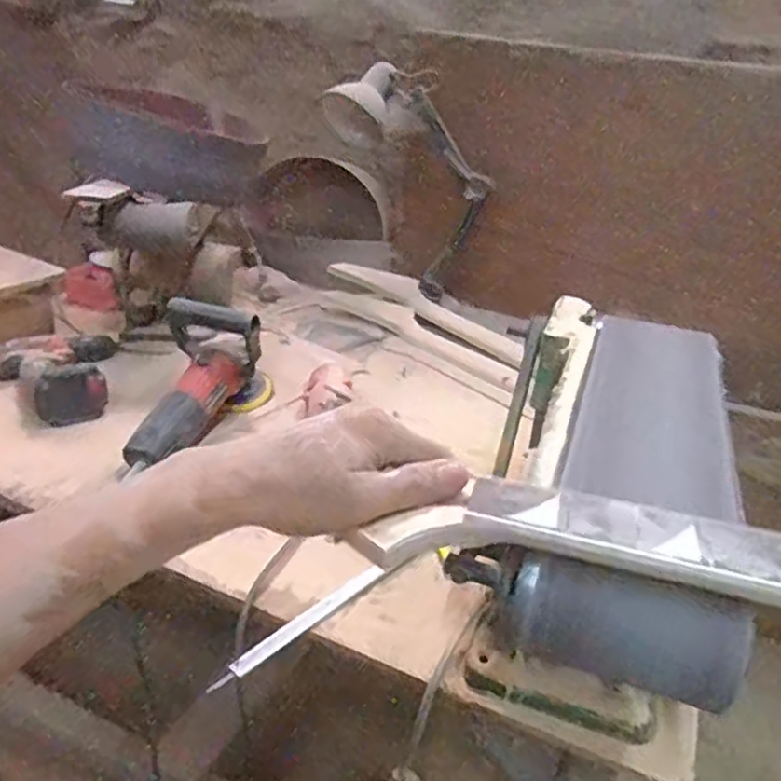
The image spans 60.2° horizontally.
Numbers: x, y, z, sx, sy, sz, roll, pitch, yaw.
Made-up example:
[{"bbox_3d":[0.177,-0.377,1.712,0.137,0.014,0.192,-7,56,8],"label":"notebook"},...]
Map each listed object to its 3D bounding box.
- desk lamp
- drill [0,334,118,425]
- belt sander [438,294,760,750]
[{"bbox_3d":[0.021,-0.396,1.286,0.298,0.400,0.184,2,30,-6],"label":"desk lamp"},{"bbox_3d":[-0.477,-0.029,0.954,0.179,0.062,0.202,-10,33,-26],"label":"drill"},{"bbox_3d":[0.161,0.122,0.561,0.169,0.268,0.411,11,30,10],"label":"belt sander"}]

